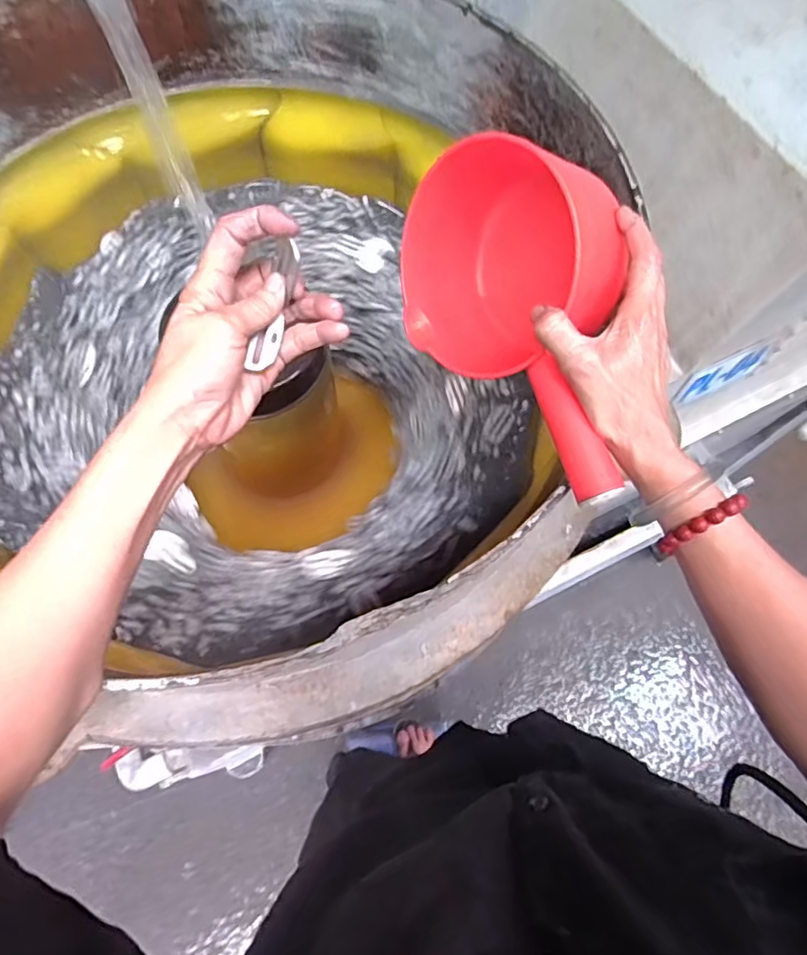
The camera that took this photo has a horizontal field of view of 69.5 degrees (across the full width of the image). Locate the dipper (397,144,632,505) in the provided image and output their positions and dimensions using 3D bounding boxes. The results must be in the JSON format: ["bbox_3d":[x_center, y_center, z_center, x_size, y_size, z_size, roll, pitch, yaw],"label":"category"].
[{"bbox_3d":[0.080,-0.102,0.394,0.123,0.106,0.248,-14,64,-7],"label":"dipper"}]

